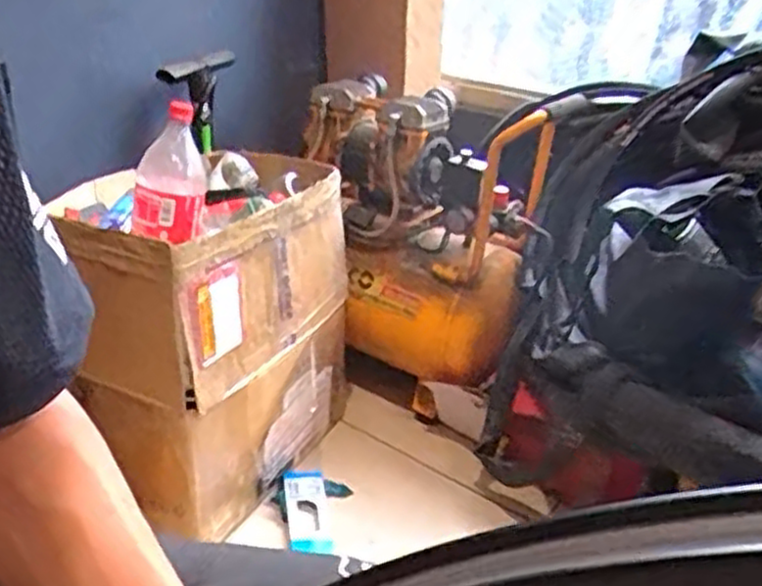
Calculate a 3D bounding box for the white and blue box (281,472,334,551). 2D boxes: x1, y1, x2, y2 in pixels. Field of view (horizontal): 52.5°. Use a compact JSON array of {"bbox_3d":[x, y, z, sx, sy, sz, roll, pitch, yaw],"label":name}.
[{"bbox_3d":[-0.127,0.363,1.302,0.068,0.017,0.141,-3,51,-13],"label":"white and blue box"}]

